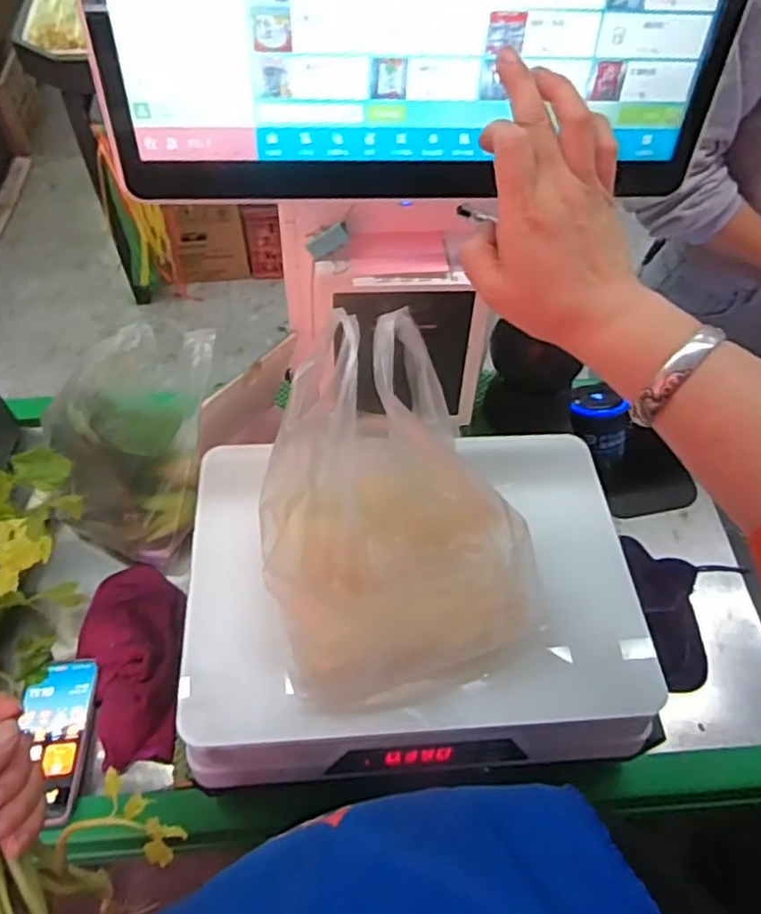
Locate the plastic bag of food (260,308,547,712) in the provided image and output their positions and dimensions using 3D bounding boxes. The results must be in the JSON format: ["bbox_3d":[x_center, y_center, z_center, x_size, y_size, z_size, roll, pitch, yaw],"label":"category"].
[{"bbox_3d":[0.013,0.044,0.481,0.187,0.178,0.209,-11,58,-9],"label":"plastic bag of food"}]

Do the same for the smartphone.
[{"bbox_3d":[-0.327,0.281,0.670,0.066,0.016,0.161,-4,49,-10],"label":"smartphone"}]

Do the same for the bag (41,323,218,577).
[{"bbox_3d":[-0.287,-0.015,0.781,0.159,0.185,0.225,6,57,1],"label":"bag"}]

